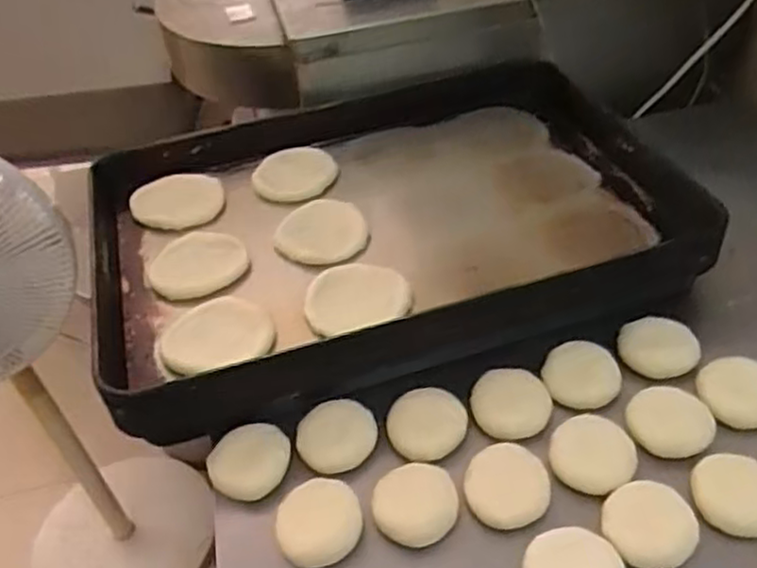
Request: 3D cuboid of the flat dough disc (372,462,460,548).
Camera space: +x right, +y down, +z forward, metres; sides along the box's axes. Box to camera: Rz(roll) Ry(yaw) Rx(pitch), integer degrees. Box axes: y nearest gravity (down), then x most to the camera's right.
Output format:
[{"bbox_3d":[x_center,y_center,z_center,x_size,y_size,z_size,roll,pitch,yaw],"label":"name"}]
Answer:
[{"bbox_3d":[0.030,0.177,0.582,0.066,0.022,0.064,-3,41,3],"label":"flat dough disc"}]

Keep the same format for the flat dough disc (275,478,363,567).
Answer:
[{"bbox_3d":[-0.047,0.187,0.574,0.065,0.028,0.064,-3,41,3],"label":"flat dough disc"}]

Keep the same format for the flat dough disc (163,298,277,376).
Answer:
[{"bbox_3d":[-0.151,0.047,0.685,0.102,0.021,0.088,-10,41,-5],"label":"flat dough disc"}]

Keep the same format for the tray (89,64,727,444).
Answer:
[{"bbox_3d":[0.006,-0.076,0.802,0.609,0.068,0.414,-14,42,-10],"label":"tray"}]

